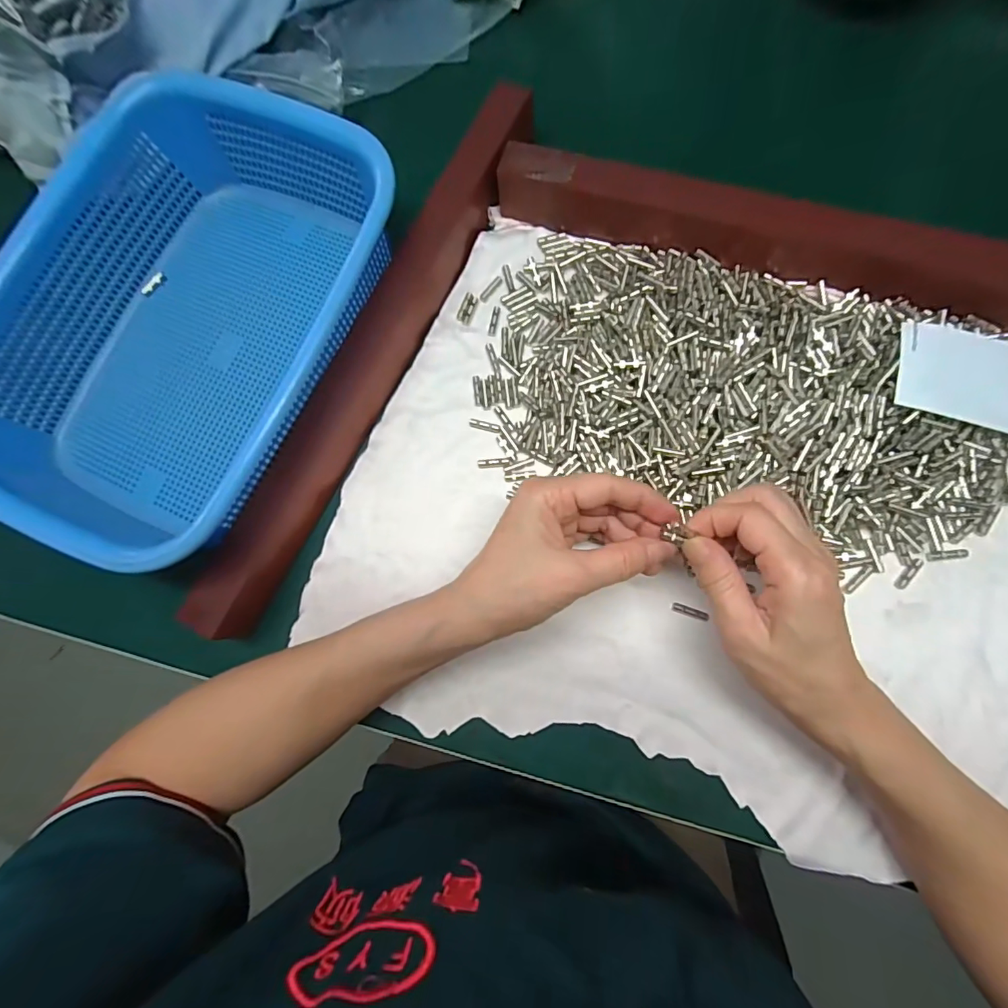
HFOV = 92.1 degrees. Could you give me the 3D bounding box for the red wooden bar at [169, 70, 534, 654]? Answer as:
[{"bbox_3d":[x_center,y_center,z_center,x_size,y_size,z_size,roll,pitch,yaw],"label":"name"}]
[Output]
[{"bbox_3d":[-0.082,-0.098,0.312,0.033,0.045,0.382,27,84,8],"label":"red wooden bar"}]

